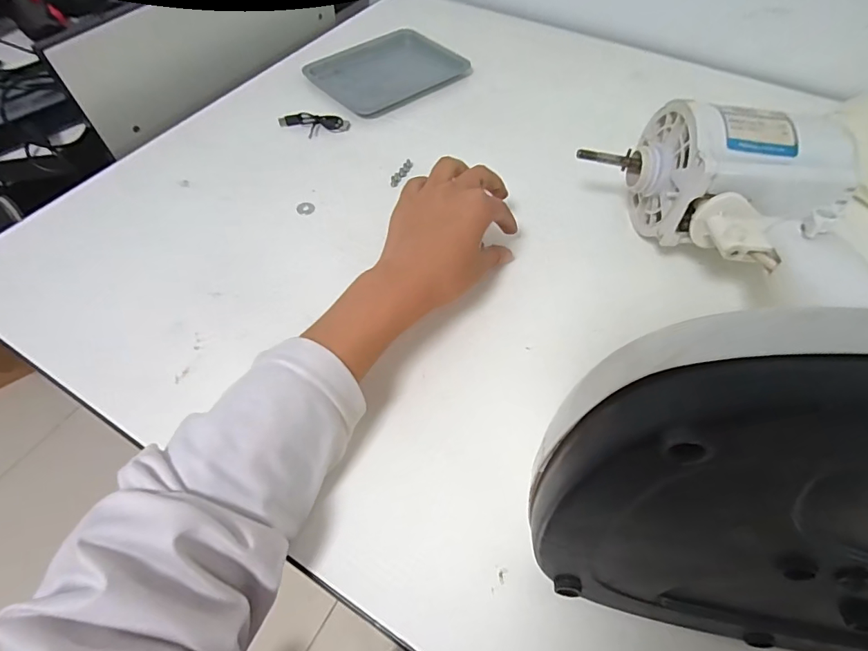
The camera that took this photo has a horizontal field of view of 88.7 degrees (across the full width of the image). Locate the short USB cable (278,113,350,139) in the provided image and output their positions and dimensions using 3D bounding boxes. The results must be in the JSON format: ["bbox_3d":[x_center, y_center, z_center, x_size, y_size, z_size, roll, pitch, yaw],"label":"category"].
[{"bbox_3d":[-0.129,-0.214,0.475,0.073,0.007,0.031,7,57,3],"label":"short USB cable"}]

